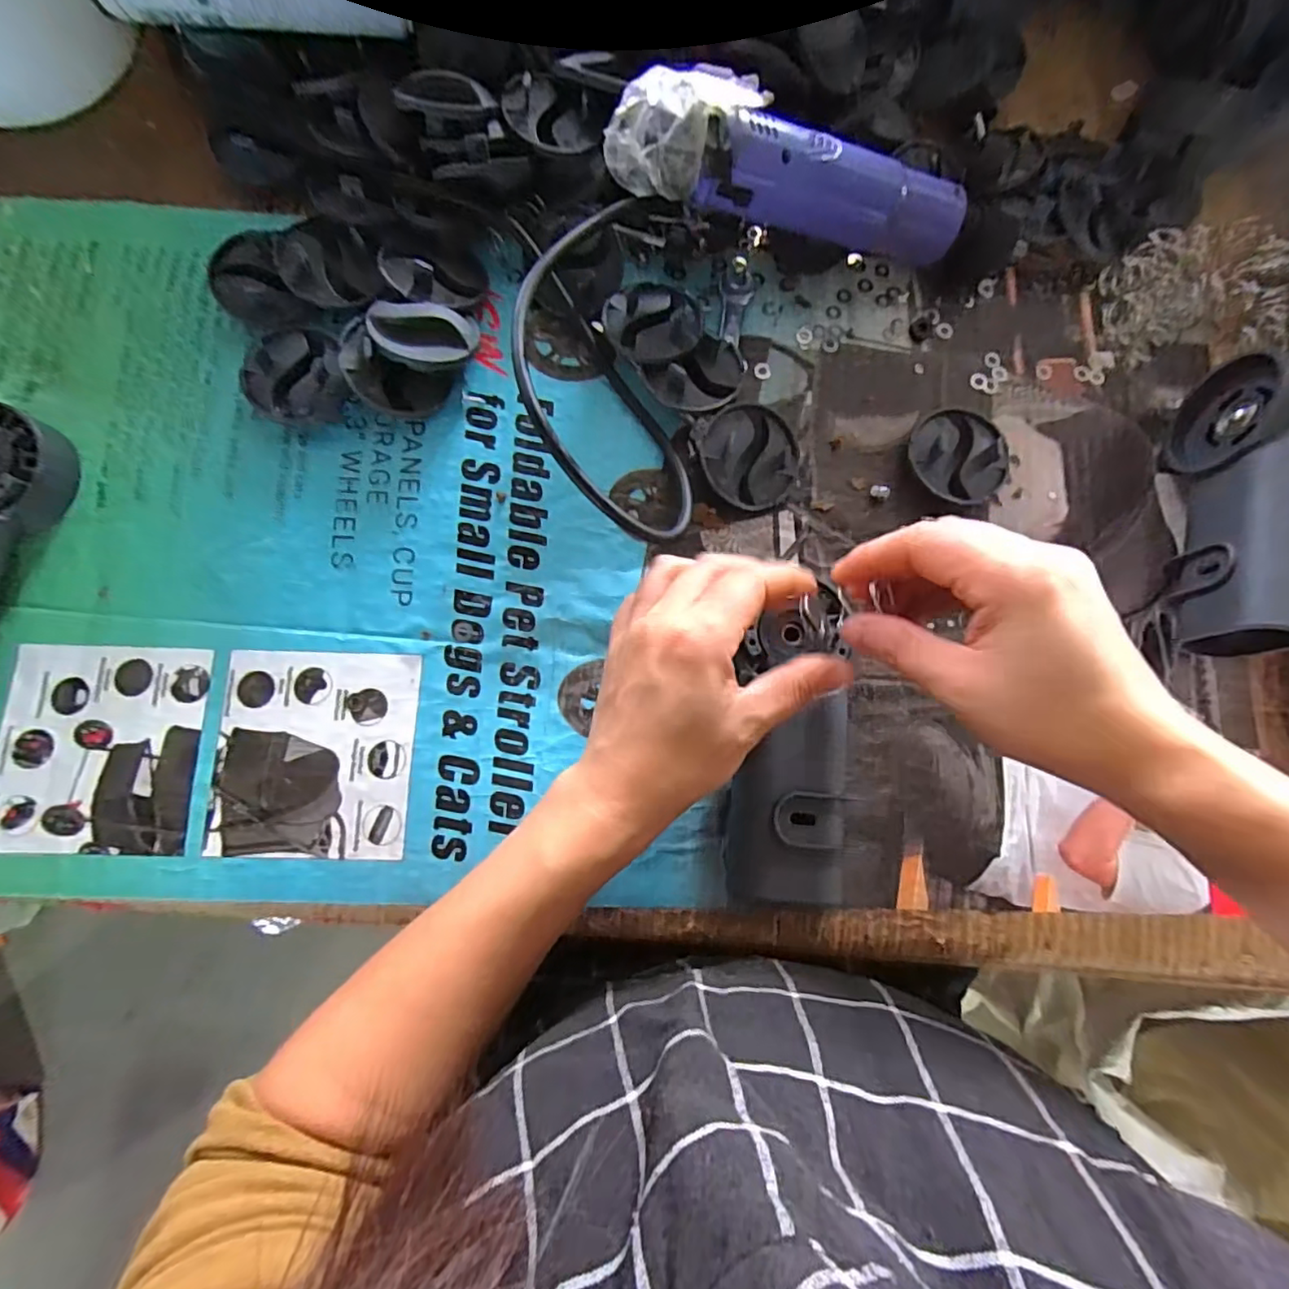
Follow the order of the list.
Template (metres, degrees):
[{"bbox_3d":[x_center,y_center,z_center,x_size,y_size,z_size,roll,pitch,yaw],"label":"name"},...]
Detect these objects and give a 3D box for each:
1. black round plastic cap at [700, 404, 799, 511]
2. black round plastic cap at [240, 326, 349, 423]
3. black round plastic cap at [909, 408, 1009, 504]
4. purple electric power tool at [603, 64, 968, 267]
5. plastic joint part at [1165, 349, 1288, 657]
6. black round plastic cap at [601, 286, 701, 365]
[{"bbox_3d":[0.059,-0.104,0.333,0.054,0.022,0.054,0,82,-3],"label":"black round plastic cap"},{"bbox_3d":[-0.192,-0.148,0.325,0.054,0.020,0.051,0,82,-3],"label":"black round plastic cap"},{"bbox_3d":[0.180,-0.107,0.341,0.055,0.017,0.053,0,82,-3],"label":"black round plastic cap"},{"bbox_3d":[0.081,-0.244,0.311,0.201,0.048,0.054,2,81,-19],"label":"purple electric power tool"},{"bbox_3d":[0.324,-0.071,0.318,0.051,0.068,0.166,16,81,0],"label":"plastic joint part"},{"bbox_3d":[0.006,-0.185,0.339,0.050,0.011,0.055,0,76,1],"label":"black round plastic cap"}]

